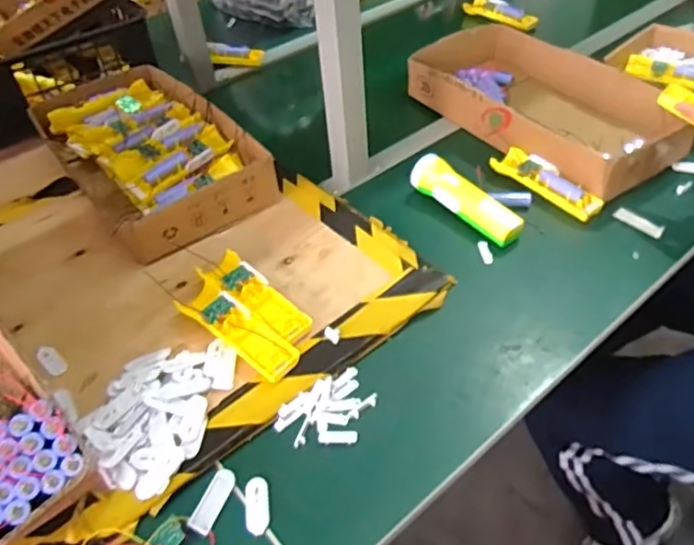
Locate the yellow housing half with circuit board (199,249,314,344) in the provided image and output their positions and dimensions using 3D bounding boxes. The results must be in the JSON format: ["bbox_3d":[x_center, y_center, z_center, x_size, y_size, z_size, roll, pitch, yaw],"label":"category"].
[{"bbox_3d":[-0.104,0.029,0.672,0.157,0.024,0.046,34,58,26],"label":"yellow housing half with circuit board"}]

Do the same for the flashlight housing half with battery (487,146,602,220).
[{"bbox_3d":[0.277,-0.125,0.803,0.050,0.027,0.161,-34,57,-25],"label":"flashlight housing half with battery"}]

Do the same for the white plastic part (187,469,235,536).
[{"bbox_3d":[-0.124,0.209,0.531,0.023,0.007,0.060,18,52,16],"label":"white plastic part"}]

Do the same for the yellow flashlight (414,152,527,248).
[{"bbox_3d":[0.155,-0.096,0.769,0.041,0.046,0.170,-34,56,-25],"label":"yellow flashlight"}]

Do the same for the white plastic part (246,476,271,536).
[{"bbox_3d":[-0.082,0.213,0.528,0.021,0.005,0.050,-5,49,-4],"label":"white plastic part"}]

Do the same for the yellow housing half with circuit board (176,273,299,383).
[{"bbox_3d":[-0.119,0.062,0.640,0.160,0.023,0.050,31,56,24],"label":"yellow housing half with circuit board"}]

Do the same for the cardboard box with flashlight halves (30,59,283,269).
[{"bbox_3d":[-0.304,-0.202,0.857,0.220,0.076,0.432,-30,55,-23],"label":"cardboard box with flashlight halves"}]

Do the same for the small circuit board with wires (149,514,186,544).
[{"bbox_3d":[-0.157,0.231,0.496,0.023,0.004,0.036,44,67,-5],"label":"small circuit board with wires"}]

